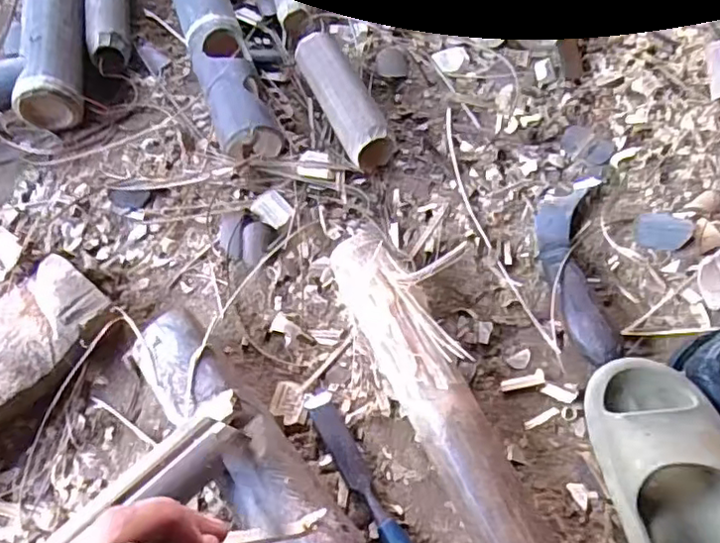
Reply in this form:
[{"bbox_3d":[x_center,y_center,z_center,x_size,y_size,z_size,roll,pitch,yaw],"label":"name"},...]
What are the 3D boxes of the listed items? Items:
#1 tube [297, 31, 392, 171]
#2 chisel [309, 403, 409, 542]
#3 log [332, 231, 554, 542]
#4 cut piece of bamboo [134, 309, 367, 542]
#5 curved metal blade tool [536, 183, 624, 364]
[{"bbox_3d":[-0.023,-0.206,0.742,0.052,0.062,0.188,-24,64,-9],"label":"tube"},{"bbox_3d":[0.017,0.212,0.546,0.025,0.019,0.218,-29,65,-11],"label":"chisel"},{"bbox_3d":[0.077,0.134,0.562,0.063,0.068,0.382,-23,63,-10],"label":"log"},{"bbox_3d":[-0.107,0.154,0.556,0.078,0.069,0.274,-35,66,-16],"label":"cut piece of bamboo"},{"bbox_3d":[0.223,-0.002,0.643,0.057,0.033,0.207,-2,63,3],"label":"curved metal blade tool"}]

